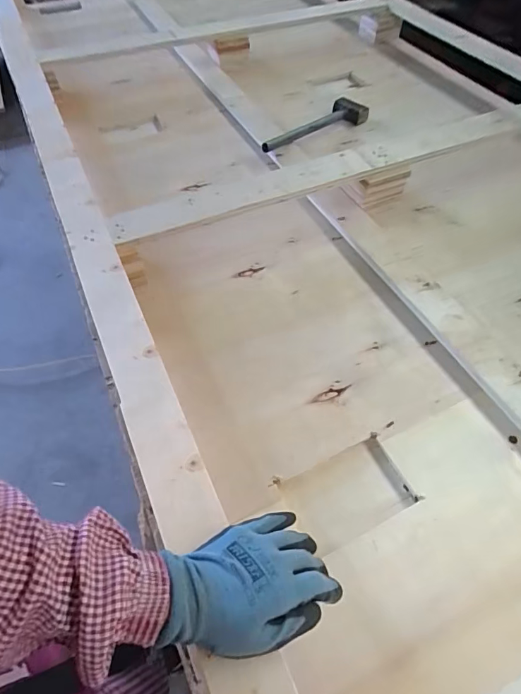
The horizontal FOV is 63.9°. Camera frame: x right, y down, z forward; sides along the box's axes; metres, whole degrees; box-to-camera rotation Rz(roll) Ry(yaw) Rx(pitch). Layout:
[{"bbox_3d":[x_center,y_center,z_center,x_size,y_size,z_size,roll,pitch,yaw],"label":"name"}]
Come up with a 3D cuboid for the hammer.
[{"bbox_3d":[0.119,-0.515,0.983,0.327,0.045,0.069,-33,60,-22],"label":"hammer"}]

